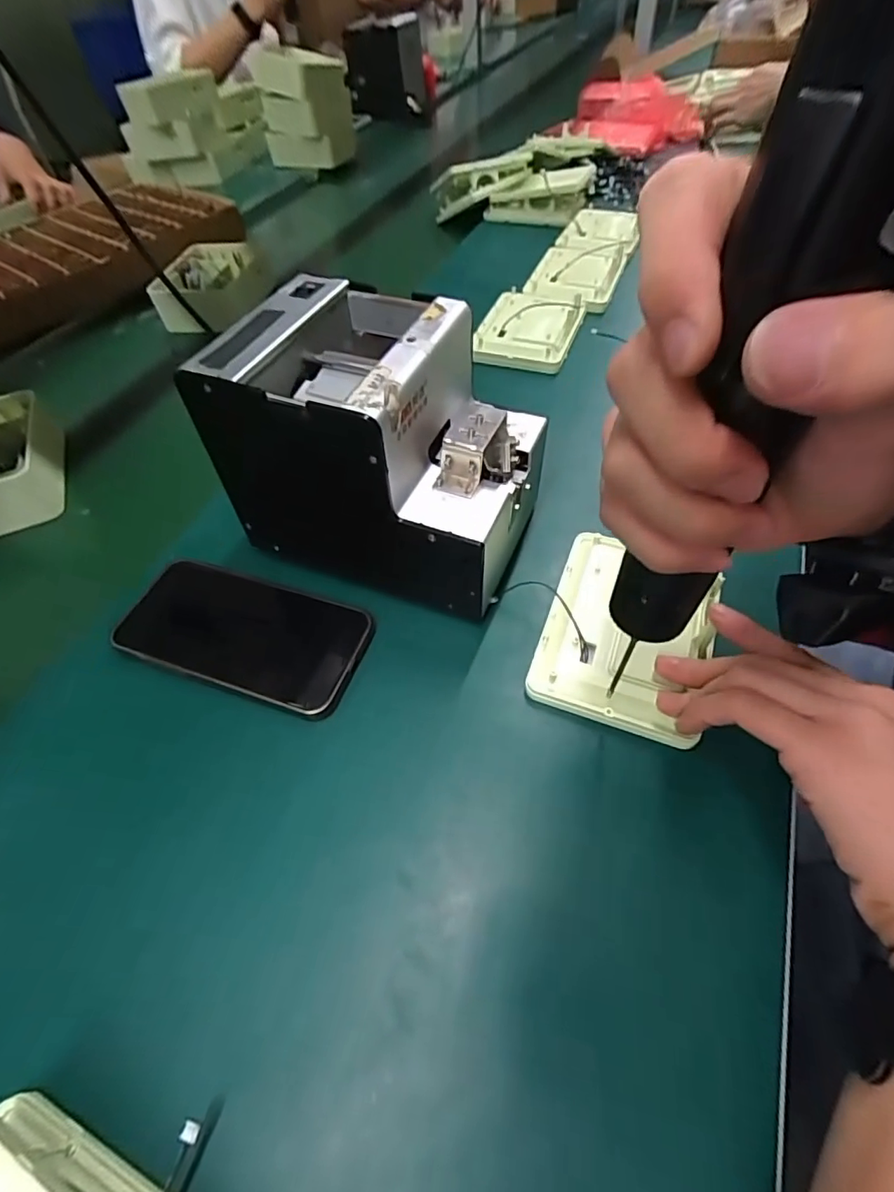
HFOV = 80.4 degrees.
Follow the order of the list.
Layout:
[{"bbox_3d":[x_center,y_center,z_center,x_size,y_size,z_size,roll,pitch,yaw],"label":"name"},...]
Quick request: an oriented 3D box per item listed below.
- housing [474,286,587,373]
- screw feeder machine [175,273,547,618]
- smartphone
[{"bbox_3d":[0.087,-0.289,0.563,0.103,0.023,0.131,11,55,13],"label":"housing"},{"bbox_3d":[-0.035,-0.098,0.347,0.181,0.141,0.128,19,55,13],"label":"screw feeder machine"},{"bbox_3d":[-0.130,0.022,0.345,0.157,0.006,0.080,16,56,11],"label":"smartphone"}]

